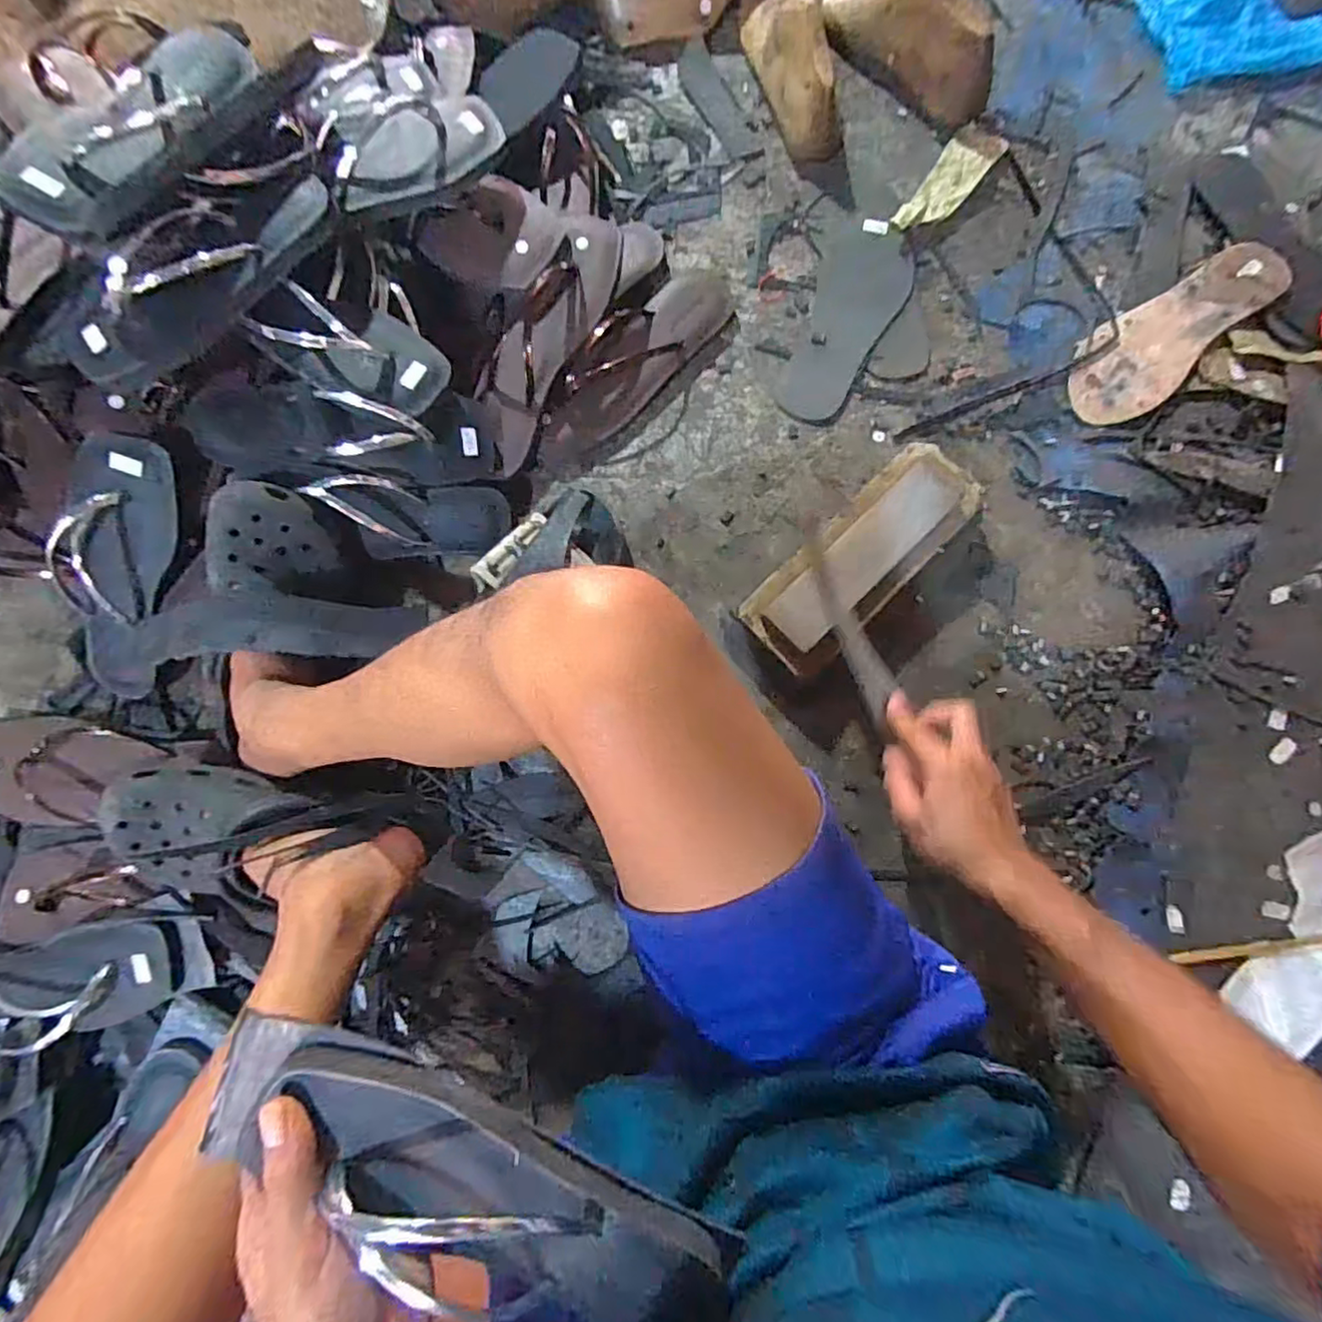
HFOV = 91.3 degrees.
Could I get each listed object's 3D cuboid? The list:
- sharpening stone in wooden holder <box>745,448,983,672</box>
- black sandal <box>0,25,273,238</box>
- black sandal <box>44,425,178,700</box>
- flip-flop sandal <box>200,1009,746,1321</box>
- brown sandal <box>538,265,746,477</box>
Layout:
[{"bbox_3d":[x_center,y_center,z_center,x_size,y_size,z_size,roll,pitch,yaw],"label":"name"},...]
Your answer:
[{"bbox_3d":[0.180,-0.091,0.582,0.235,0.068,0.087,-43,83,-3],"label":"sharpening stone in wooden holder"},{"bbox_3d":[-0.404,-0.429,0.518,0.103,0.048,0.238,26,70,6],"label":"black sandal"},{"bbox_3d":[-0.478,-0.073,0.558,0.081,0.054,0.241,21,109,5],"label":"black sandal"},{"bbox_3d":[-0.089,0.249,0.301,0.255,0.037,0.078,31,85,-2],"label":"flip-flop sandal"},{"bbox_3d":[-0.026,-0.293,0.649,0.086,0.040,0.273,43,87,7],"label":"brown sandal"}]

